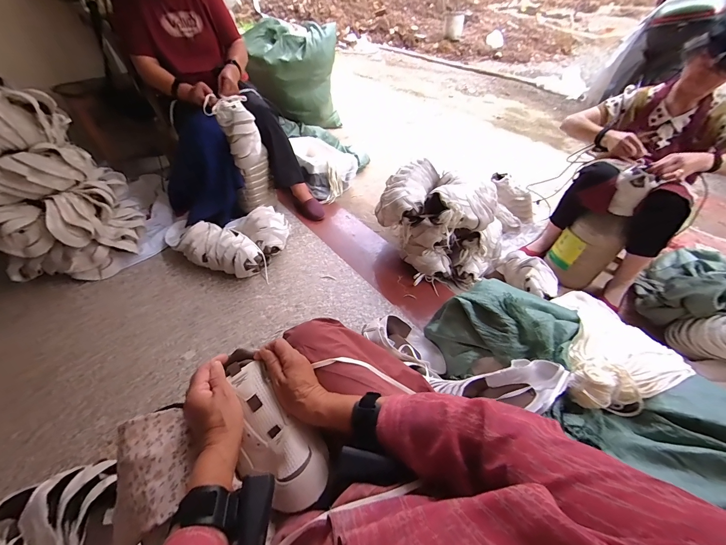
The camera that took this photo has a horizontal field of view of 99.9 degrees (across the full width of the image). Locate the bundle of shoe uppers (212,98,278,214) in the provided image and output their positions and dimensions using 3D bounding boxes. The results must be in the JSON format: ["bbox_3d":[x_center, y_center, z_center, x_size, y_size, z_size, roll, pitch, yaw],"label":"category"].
[{"bbox_3d":[-0.480,-0.464,1.275,0.164,0.403,0.144,-11,49,-11],"label":"bundle of shoe uppers"}]

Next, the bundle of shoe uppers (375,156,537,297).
[{"bbox_3d":[0.291,-0.187,1.166,0.461,0.334,0.326,7,48,6],"label":"bundle of shoe uppers"}]

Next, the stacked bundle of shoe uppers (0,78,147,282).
[{"bbox_3d":[-1.114,-0.296,1.028,0.437,0.593,0.375,-15,49,-15],"label":"stacked bundle of shoe uppers"}]

